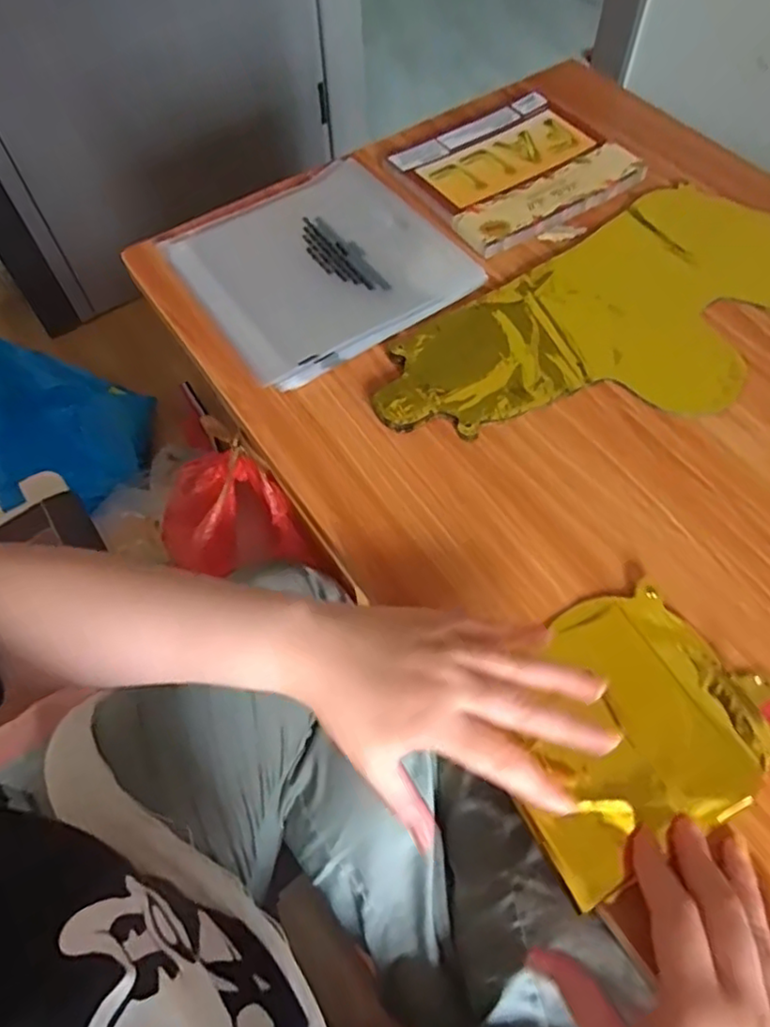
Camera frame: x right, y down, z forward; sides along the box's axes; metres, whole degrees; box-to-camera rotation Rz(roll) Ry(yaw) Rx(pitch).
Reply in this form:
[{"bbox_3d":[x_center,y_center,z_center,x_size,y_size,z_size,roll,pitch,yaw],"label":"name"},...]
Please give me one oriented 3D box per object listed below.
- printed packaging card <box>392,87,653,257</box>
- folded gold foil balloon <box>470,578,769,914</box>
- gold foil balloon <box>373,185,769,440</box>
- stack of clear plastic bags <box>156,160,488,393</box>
[{"bbox_3d":[0.121,-0.330,0.610,0.186,0.010,0.163,-30,65,-13],"label":"printed packaging card"},{"bbox_3d":[0.138,0.116,0.366,0.156,0.013,0.129,-28,63,-7],"label":"folded gold foil balloon"},{"bbox_3d":[0.197,-0.150,0.513,0.409,0.010,0.197,-33,65,-15],"label":"gold foil balloon"},{"bbox_3d":[-0.060,-0.216,0.549,0.204,0.016,0.203,-32,65,-15],"label":"stack of clear plastic bags"}]

